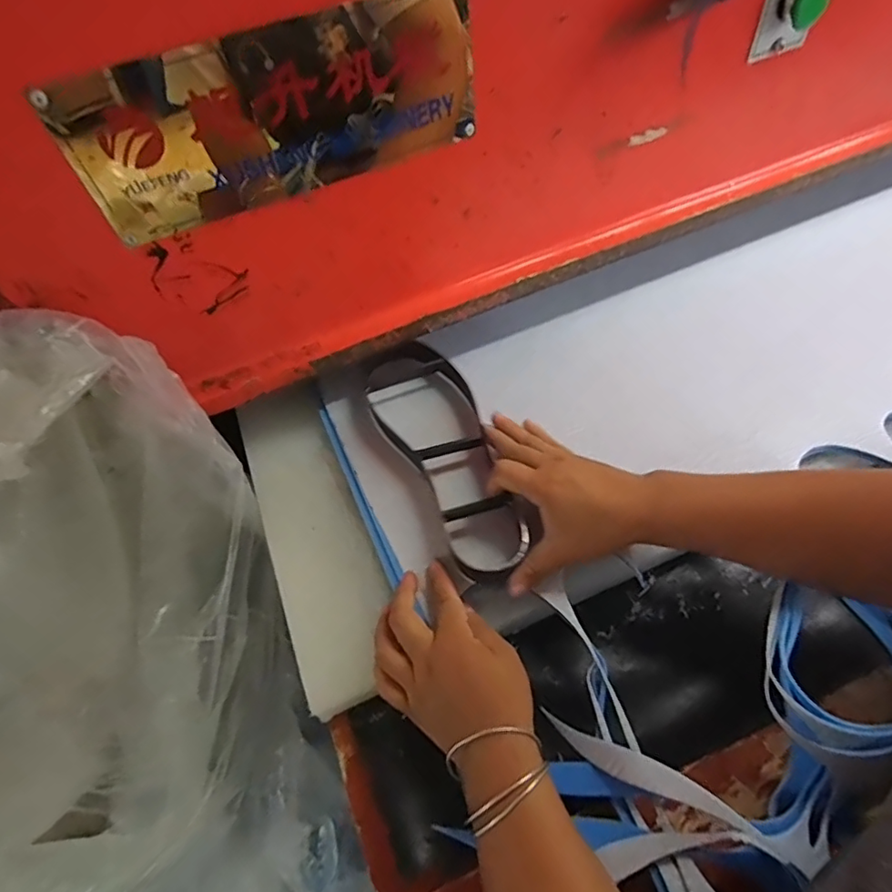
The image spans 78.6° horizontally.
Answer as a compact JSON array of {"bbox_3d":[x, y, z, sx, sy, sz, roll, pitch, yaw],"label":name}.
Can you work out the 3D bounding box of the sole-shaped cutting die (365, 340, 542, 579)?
[{"bbox_3d":[0.002,0.000,0.496,0.099,0.043,0.259,-22,54,-10],"label":"sole-shaped cutting die"}]

